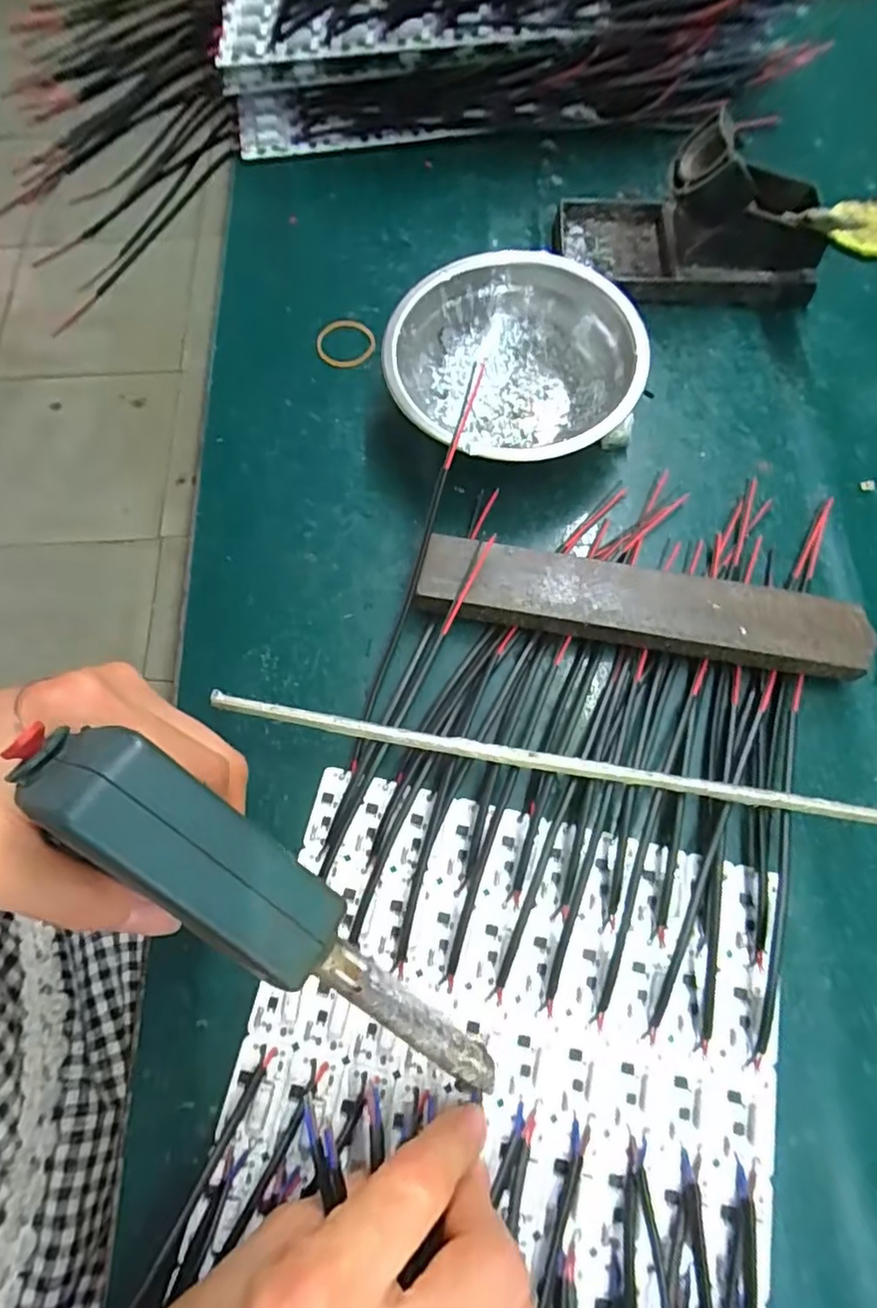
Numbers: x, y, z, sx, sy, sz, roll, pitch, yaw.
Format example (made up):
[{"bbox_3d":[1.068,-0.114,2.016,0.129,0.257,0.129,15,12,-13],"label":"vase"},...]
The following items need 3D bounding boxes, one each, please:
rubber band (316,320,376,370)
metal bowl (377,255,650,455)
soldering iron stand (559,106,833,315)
[{"bbox_3d":[-0.054,-0.182,0.362,0.034,0.004,0.031,0,69,1],"label":"rubber band"},{"bbox_3d":[0.038,-0.144,0.322,0.124,0.042,0.123,0,69,1],"label":"metal bowl"},{"bbox_3d":[0.148,-0.254,0.357,0.149,0.064,0.071,5,70,3],"label":"soldering iron stand"}]

